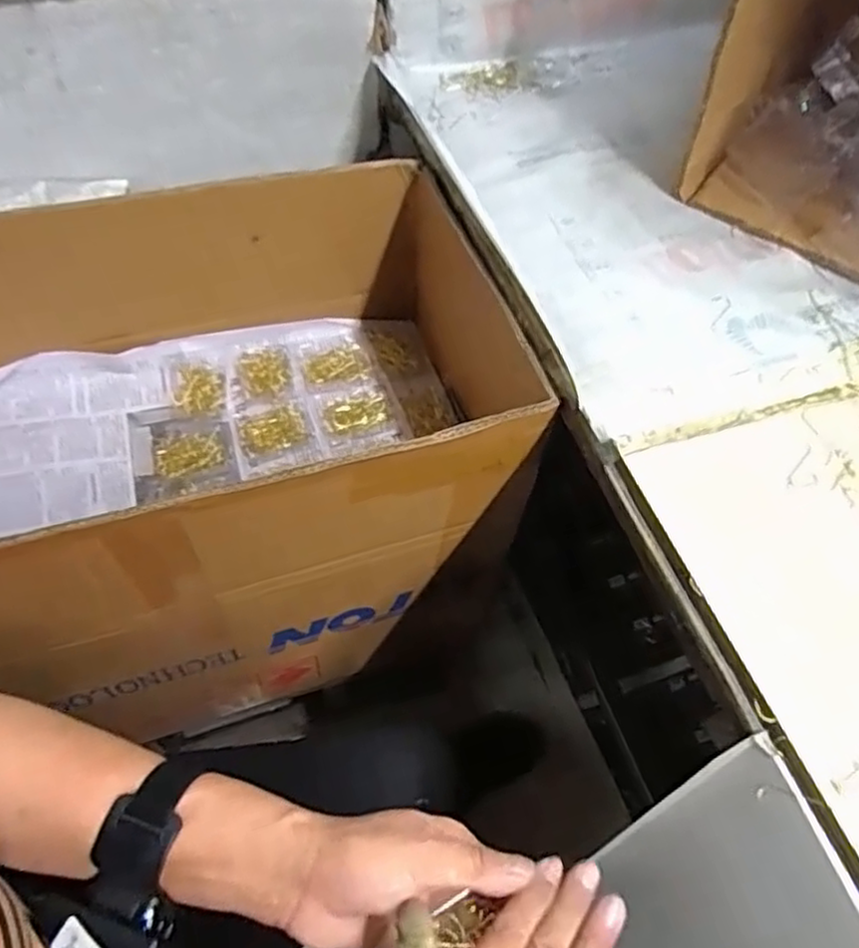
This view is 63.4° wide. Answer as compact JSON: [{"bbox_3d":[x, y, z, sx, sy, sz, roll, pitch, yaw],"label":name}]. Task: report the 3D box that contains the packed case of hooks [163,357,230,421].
[{"bbox_3d":[-0.239,-0.088,0.715,0.059,0.014,0.071,-13,58,-9],"label":"packed case of hooks"}]

